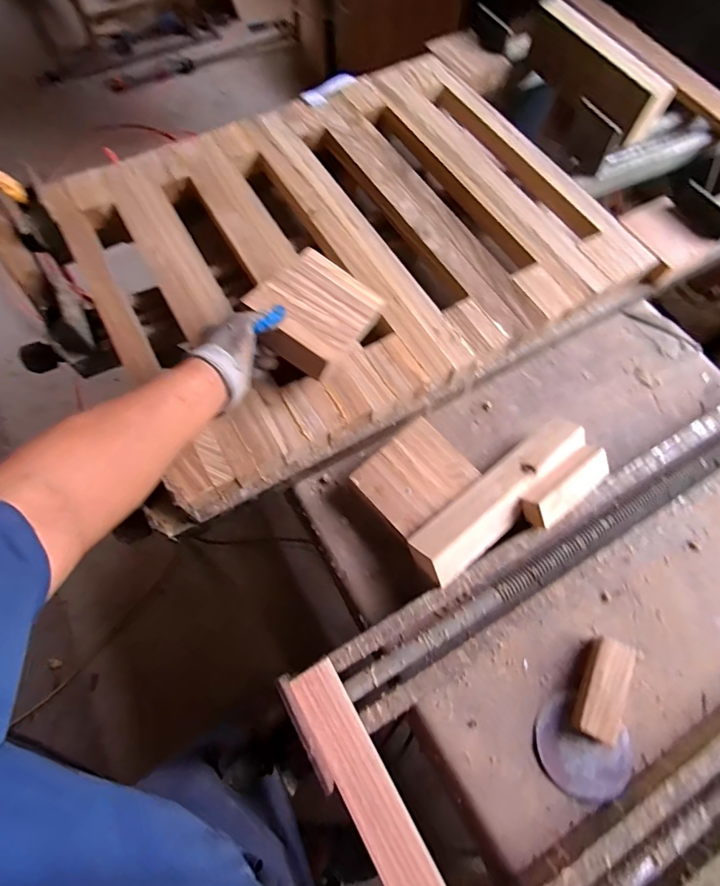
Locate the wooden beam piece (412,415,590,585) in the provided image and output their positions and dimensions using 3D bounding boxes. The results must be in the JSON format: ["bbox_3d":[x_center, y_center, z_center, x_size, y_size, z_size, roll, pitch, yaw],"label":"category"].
[{"bbox_3d":[0.206,0.075,0.662,0.319,0.059,0.078,-39,72,-15],"label":"wooden beam piece"}]

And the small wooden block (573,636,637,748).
[{"bbox_3d":[0.320,0.321,0.605,0.049,0.042,0.123,25,69,11],"label":"small wooden block"}]

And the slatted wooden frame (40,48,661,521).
[{"bbox_3d":[-0.019,-0.381,0.848,0.880,0.067,0.699,-28,69,-12],"label":"slatted wooden frame"}]

